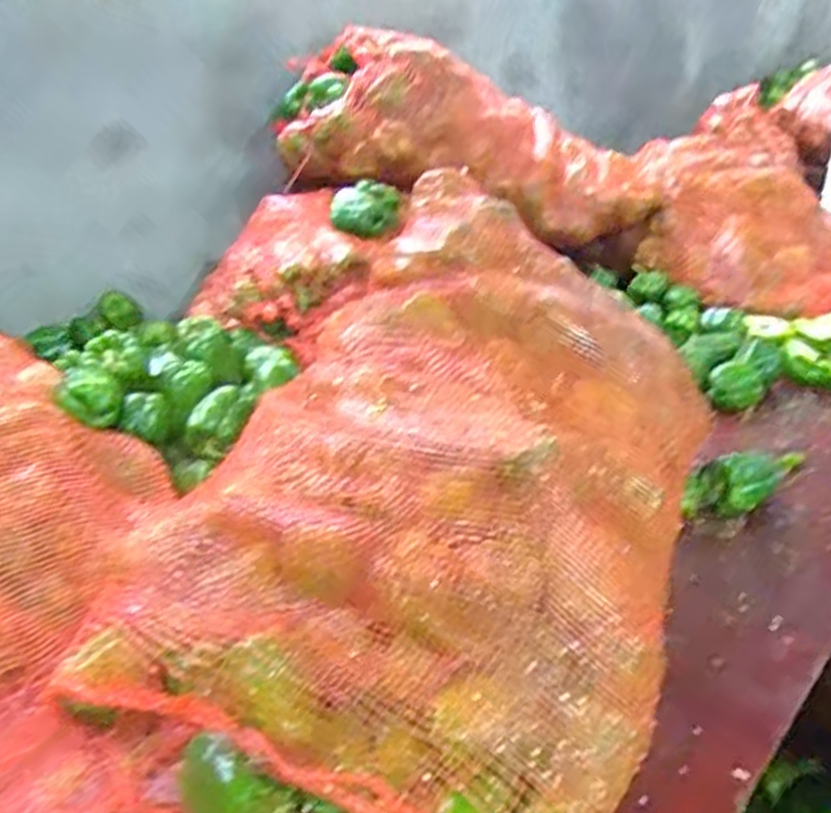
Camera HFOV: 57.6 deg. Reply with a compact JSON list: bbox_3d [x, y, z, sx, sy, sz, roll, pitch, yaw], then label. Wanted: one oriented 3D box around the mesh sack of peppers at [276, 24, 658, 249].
[{"bbox_3d":[0.102,-0.504,1.458,0.694,0.256,0.275,10,22,-26],"label":"mesh sack of peppers"}]

